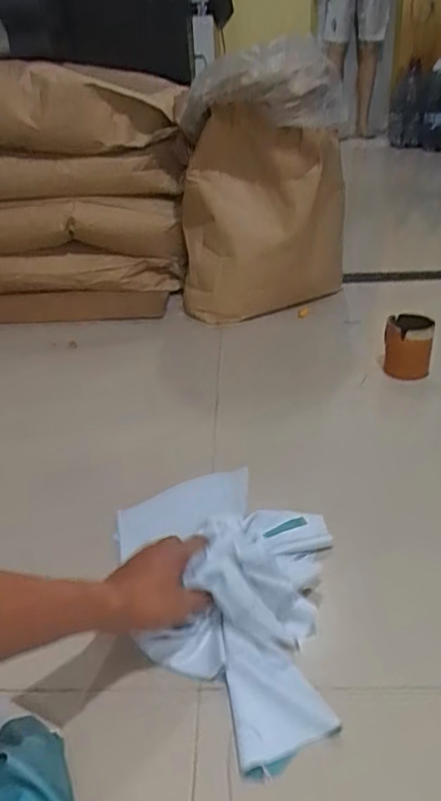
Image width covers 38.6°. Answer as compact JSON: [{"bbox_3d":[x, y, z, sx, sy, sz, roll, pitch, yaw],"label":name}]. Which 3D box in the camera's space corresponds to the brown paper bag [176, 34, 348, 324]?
[{"bbox_3d":[0.084,-0.443,1.368,0.363,0.543,0.222,-2,28,7],"label":"brown paper bag"}]

